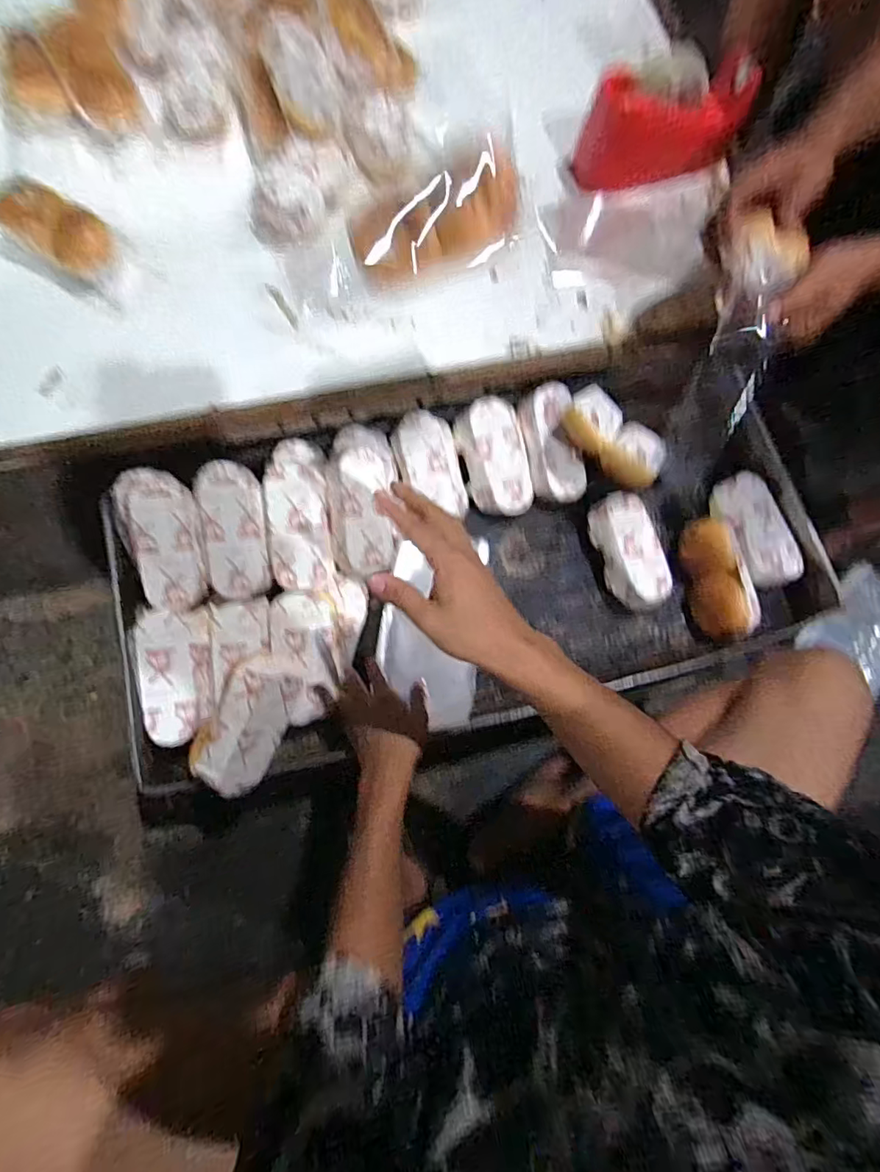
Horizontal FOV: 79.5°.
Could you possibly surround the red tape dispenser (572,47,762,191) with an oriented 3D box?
[{"bbox_3d":[0.284,-0.590,0.674,0.210,0.093,0.067,-20,76,-6],"label":"red tape dispenser"}]

